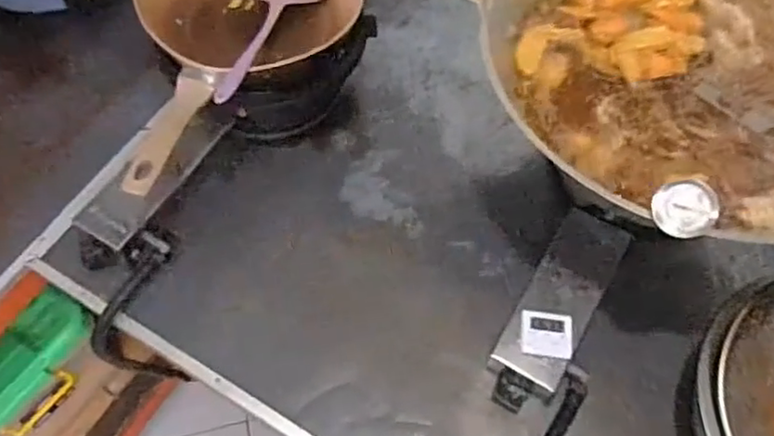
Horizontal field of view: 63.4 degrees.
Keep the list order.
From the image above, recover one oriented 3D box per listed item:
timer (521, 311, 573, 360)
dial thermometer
[{"bbox_3d":[0.188,0.137,0.737,0.059,0.008,0.054,7,60,4],"label":"timer"},{"bbox_3d":[0.267,-0.009,0.562,0.054,0.017,0.053,-15,59,28],"label":"dial thermometer"}]

